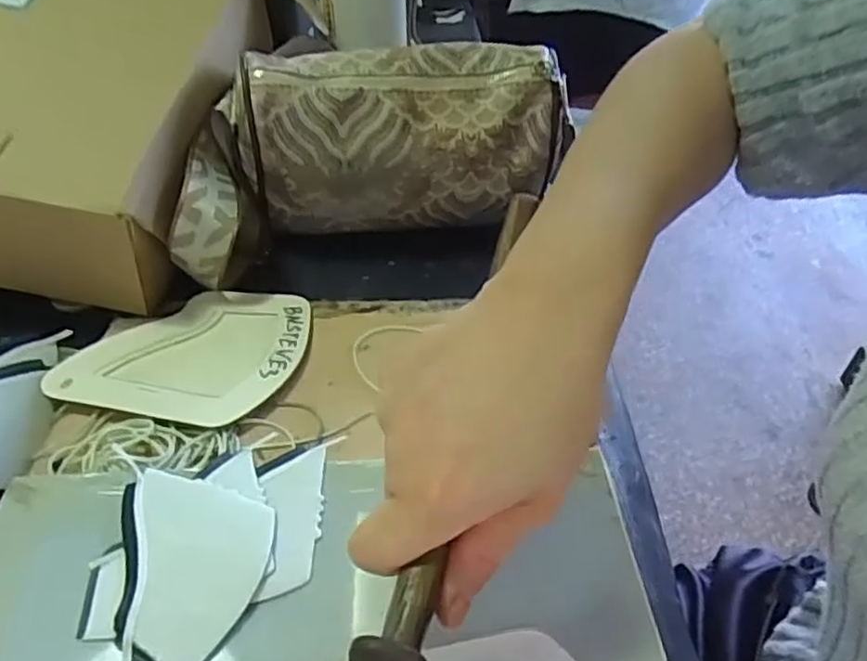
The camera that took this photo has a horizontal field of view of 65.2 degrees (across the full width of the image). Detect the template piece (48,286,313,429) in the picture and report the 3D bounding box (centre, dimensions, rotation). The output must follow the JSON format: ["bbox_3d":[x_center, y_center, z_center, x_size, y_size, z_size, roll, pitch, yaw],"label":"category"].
[{"bbox_3d":[-0.146,0.009,0.416,0.125,0.004,0.118,10,40,7],"label":"template piece"}]

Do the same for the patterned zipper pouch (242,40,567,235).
[{"bbox_3d":[-0.023,-0.143,0.508,0.232,0.118,0.076,-4,43,-8],"label":"patterned zipper pouch"}]

